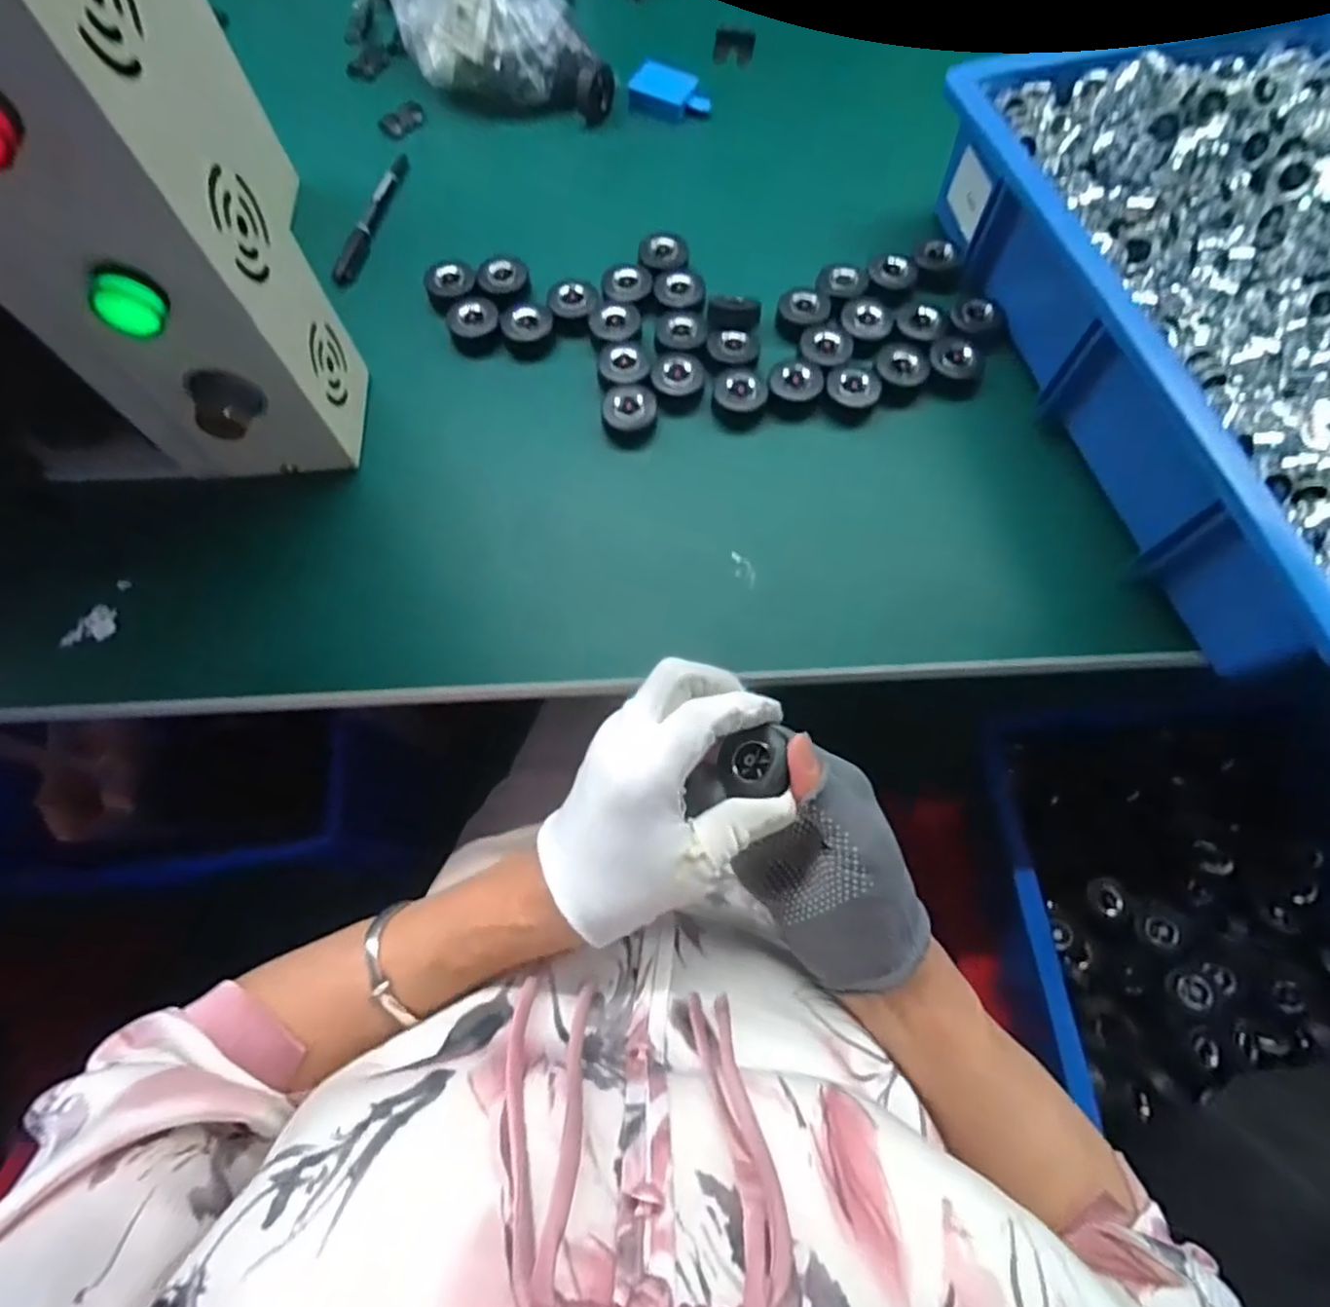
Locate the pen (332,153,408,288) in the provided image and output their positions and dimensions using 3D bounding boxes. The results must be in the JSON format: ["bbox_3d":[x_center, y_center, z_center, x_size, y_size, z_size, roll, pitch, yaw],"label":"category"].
[{"bbox_3d":[-0.235,-0.350,0.527,0.010,0.015,0.139,13,72,5],"label":"pen"}]

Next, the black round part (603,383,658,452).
[{"bbox_3d":[-0.024,-0.165,0.454,0.036,0.025,0.036,0,72,1],"label":"black round part"}]

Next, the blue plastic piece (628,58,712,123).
[{"bbox_3d":[0.006,-0.492,0.576,0.070,0.024,0.037,19,73,7],"label":"blue plastic piece"}]

